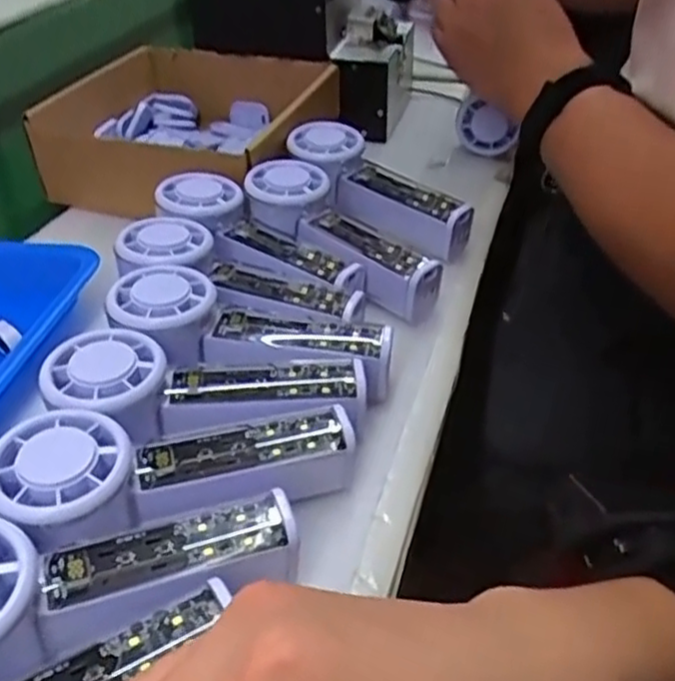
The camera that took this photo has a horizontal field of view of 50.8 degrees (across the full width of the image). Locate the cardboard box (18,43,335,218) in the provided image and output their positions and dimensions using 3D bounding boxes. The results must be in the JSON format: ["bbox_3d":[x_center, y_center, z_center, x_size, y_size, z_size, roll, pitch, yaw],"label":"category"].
[{"bbox_3d":[-0.127,-0.182,0.608,0.193,0.071,0.209,10,40,14],"label":"cardboard box"}]

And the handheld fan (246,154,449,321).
[{"bbox_3d":[0.000,-0.073,0.465,0.154,0.034,0.052,40,53,22],"label":"handheld fan"}]

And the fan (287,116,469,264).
[{"bbox_3d":[0.026,-0.113,0.522,0.159,0.051,0.056,39,52,19],"label":"fan"}]

